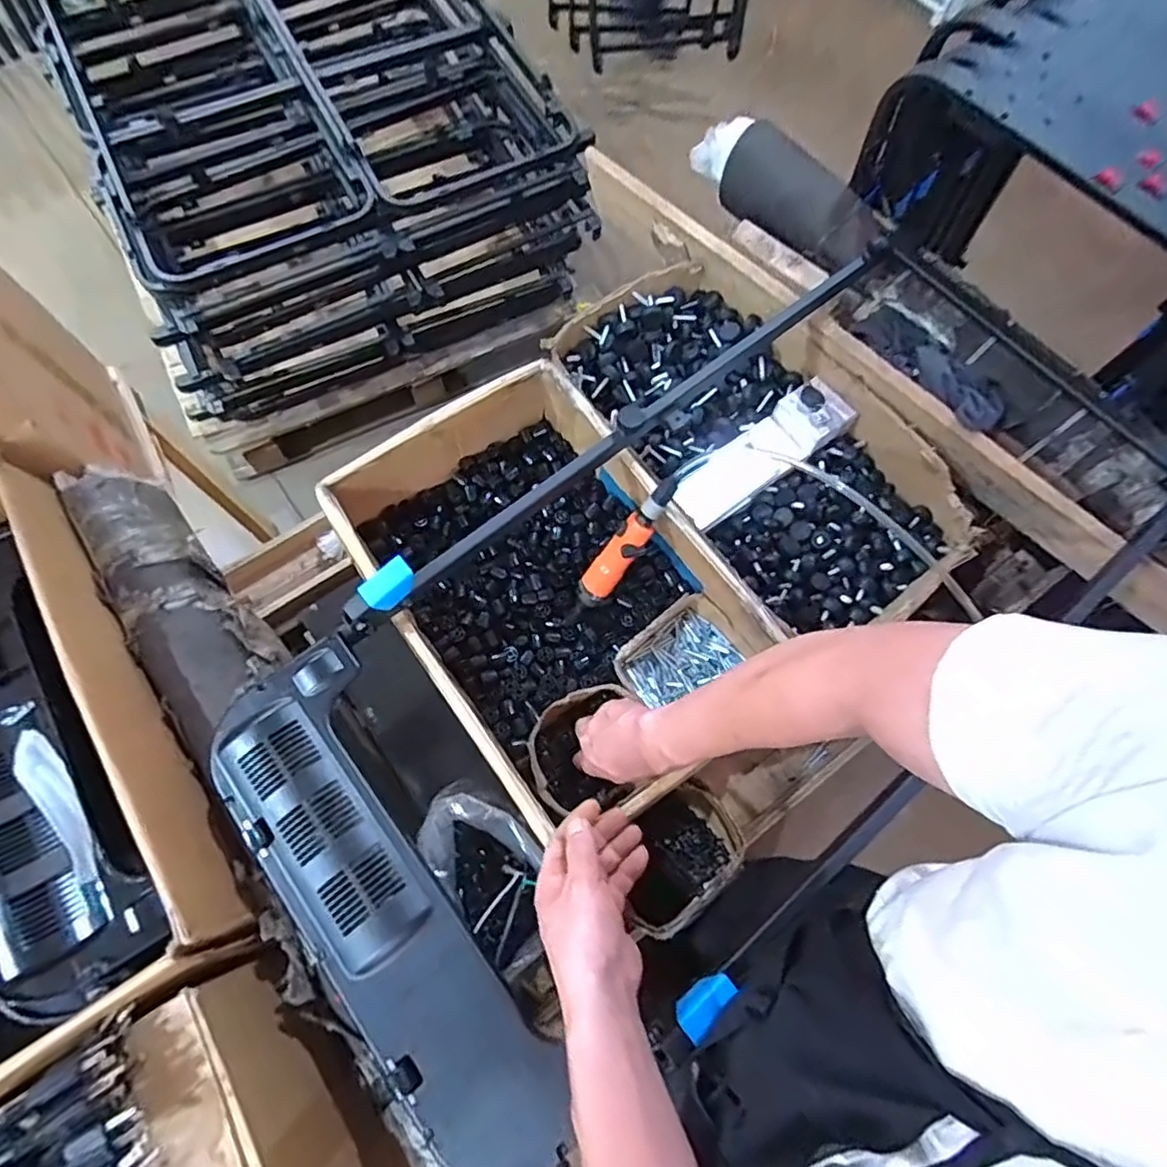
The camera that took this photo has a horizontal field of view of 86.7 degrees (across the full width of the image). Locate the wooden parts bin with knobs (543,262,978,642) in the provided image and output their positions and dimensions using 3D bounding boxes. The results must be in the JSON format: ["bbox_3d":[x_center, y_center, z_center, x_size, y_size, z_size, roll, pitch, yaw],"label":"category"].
[{"bbox_3d":[0.232,-0.204,0.848,0.339,0.145,0.600,-35,75,-12],"label":"wooden parts bin with knobs"}]

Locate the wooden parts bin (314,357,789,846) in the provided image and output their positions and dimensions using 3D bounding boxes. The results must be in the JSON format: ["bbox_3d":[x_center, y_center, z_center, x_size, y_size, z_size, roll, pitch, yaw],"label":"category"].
[{"bbox_3d":[-0.040,0.008,0.786,0.355,0.162,0.511,-31,74,-11],"label":"wooden parts bin"}]

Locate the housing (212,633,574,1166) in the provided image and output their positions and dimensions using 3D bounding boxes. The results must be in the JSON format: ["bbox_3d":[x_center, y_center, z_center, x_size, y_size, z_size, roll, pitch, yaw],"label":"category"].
[{"bbox_3d":[-0.183,0.282,0.554,0.144,0.039,0.471,-31,74,-11],"label":"housing"}]

